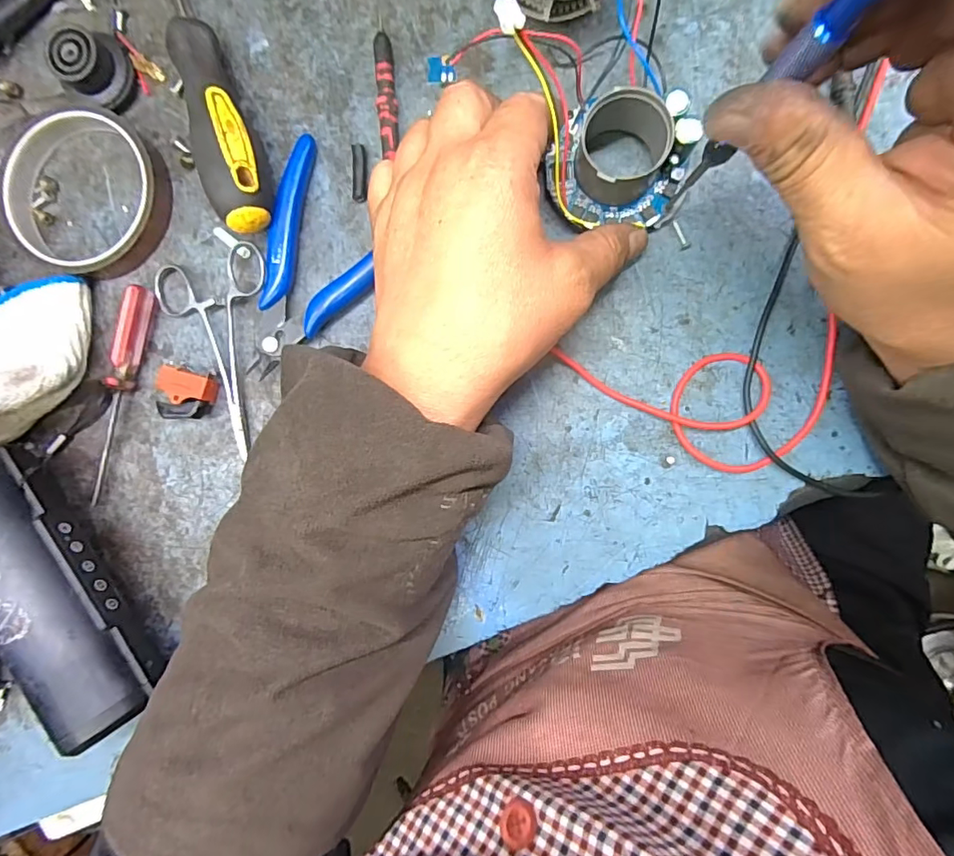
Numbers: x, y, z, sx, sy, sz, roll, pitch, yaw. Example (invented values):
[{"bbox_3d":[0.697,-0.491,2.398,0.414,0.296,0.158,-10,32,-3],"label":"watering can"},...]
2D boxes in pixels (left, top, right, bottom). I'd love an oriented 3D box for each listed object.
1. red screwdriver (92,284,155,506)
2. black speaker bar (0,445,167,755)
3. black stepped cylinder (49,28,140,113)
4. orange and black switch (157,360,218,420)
[{"bbox_3d":[-0.196,-0.018,0.282,0.011,0.014,0.119,16,92,5],"label":"red screwdriver"},{"bbox_3d":[-0.214,0.084,0.265,0.052,0.054,0.148,-36,87,4],"label":"black speaker bar"},{"bbox_3d":[-0.198,-0.189,0.272,0.028,0.028,0.033,41,94,4],"label":"black stepped cylinder"},{"bbox_3d":[-0.156,-0.018,0.277,0.027,0.016,0.027,11,91,5],"label":"orange and black switch"}]

